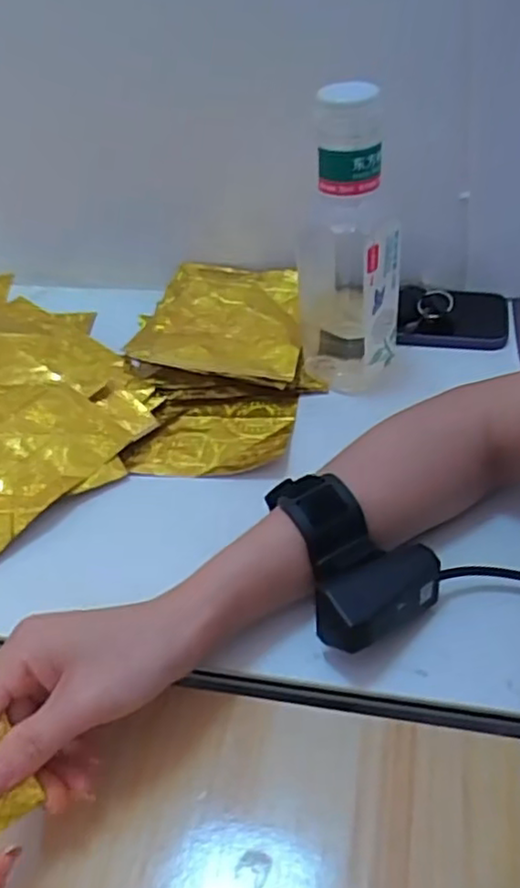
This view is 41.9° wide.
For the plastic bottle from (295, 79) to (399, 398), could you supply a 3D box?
[{"bbox_3d":[0.063,-0.141,0.480,0.073,0.196,0.077,0,44,7],"label":"plastic bottle"}]

